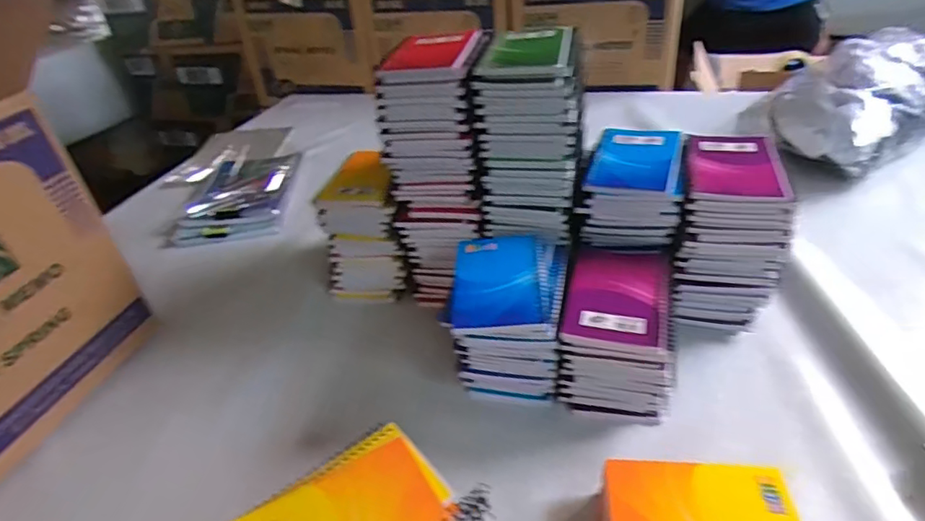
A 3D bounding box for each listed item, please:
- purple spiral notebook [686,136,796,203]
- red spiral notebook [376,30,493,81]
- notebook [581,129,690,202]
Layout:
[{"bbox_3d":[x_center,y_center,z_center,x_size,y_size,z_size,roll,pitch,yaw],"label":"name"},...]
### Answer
[{"bbox_3d":[0.273,-0.096,0.558,0.087,0.011,0.123,6,37,16],"label":"purple spiral notebook"},{"bbox_3d":[-0.026,-0.215,0.579,0.101,0.015,0.141,2,36,10],"label":"red spiral notebook"},{"bbox_3d":[0.187,-0.109,0.586,0.092,0.014,0.132,7,37,18],"label":"notebook"}]

